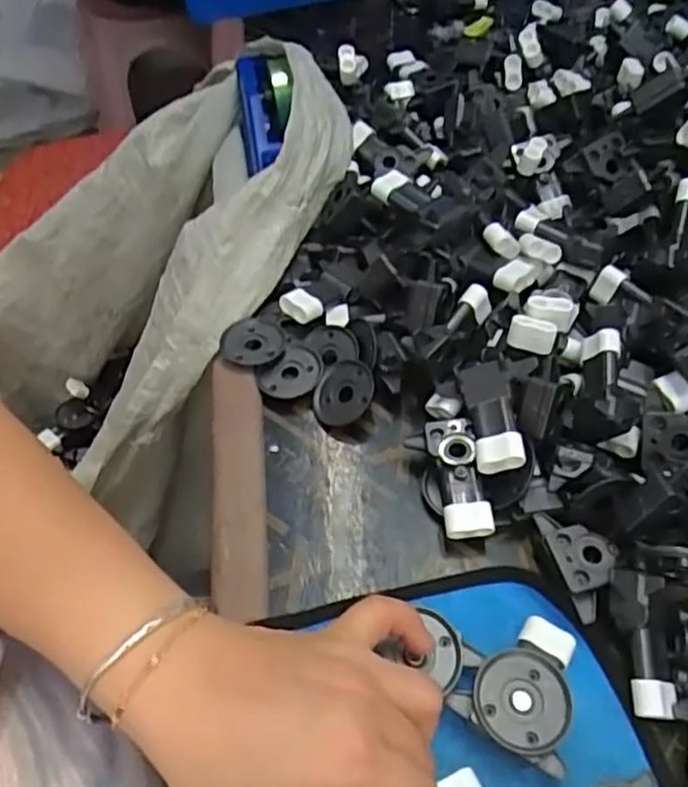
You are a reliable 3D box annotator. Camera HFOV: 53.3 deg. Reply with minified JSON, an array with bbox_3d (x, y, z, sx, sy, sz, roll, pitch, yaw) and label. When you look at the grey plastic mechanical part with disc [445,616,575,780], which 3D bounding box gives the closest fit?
[{"bbox_3d":[0.079,0.134,0.320,0.051,0.025,0.065,13,56,12],"label":"grey plastic mechanical part with disc"}]

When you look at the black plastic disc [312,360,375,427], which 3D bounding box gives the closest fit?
[{"bbox_3d":[-0.001,0.000,0.421,0.034,0.004,0.041,23,88,21],"label":"black plastic disc"}]

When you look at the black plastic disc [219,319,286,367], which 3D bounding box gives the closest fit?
[{"bbox_3d":[-0.058,-0.032,0.438,0.041,0.006,0.036,-14,55,-6],"label":"black plastic disc"}]

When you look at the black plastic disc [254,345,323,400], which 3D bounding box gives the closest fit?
[{"bbox_3d":[-0.032,-0.012,0.429,0.034,0.007,0.038,37,64,25],"label":"black plastic disc"}]

